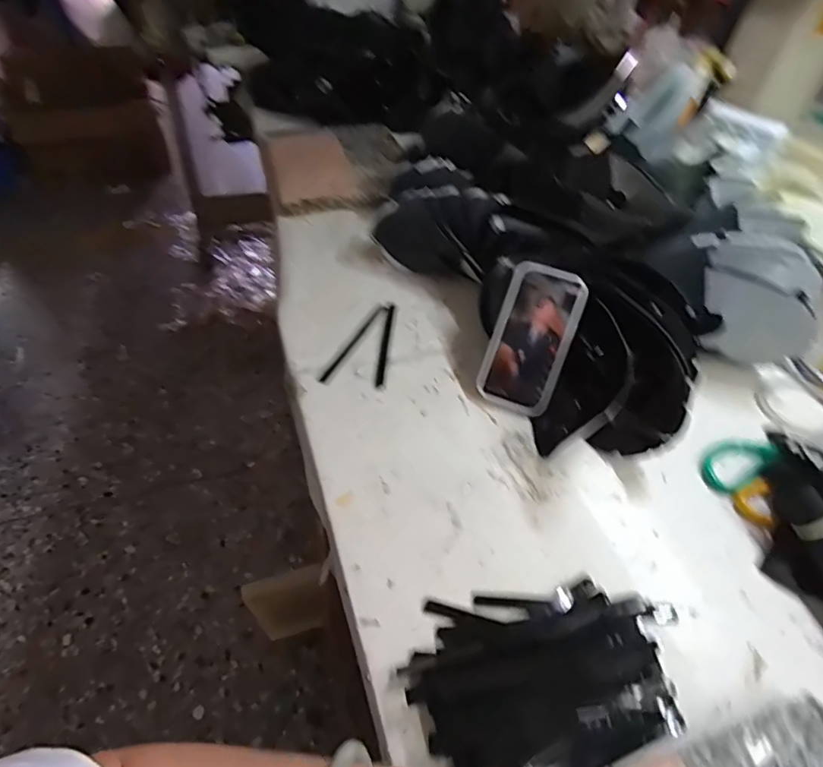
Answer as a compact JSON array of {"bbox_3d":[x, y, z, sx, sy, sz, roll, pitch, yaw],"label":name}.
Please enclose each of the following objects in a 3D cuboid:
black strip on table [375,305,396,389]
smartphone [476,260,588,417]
[{"bbox_3d":[-0.035,-0.059,0.727,0.011,0.007,0.170,3,44,3],"label":"black strip on table"},{"bbox_3d":[0.142,-0.054,0.643,0.087,0.009,0.172,21,92,14],"label":"smartphone"}]

